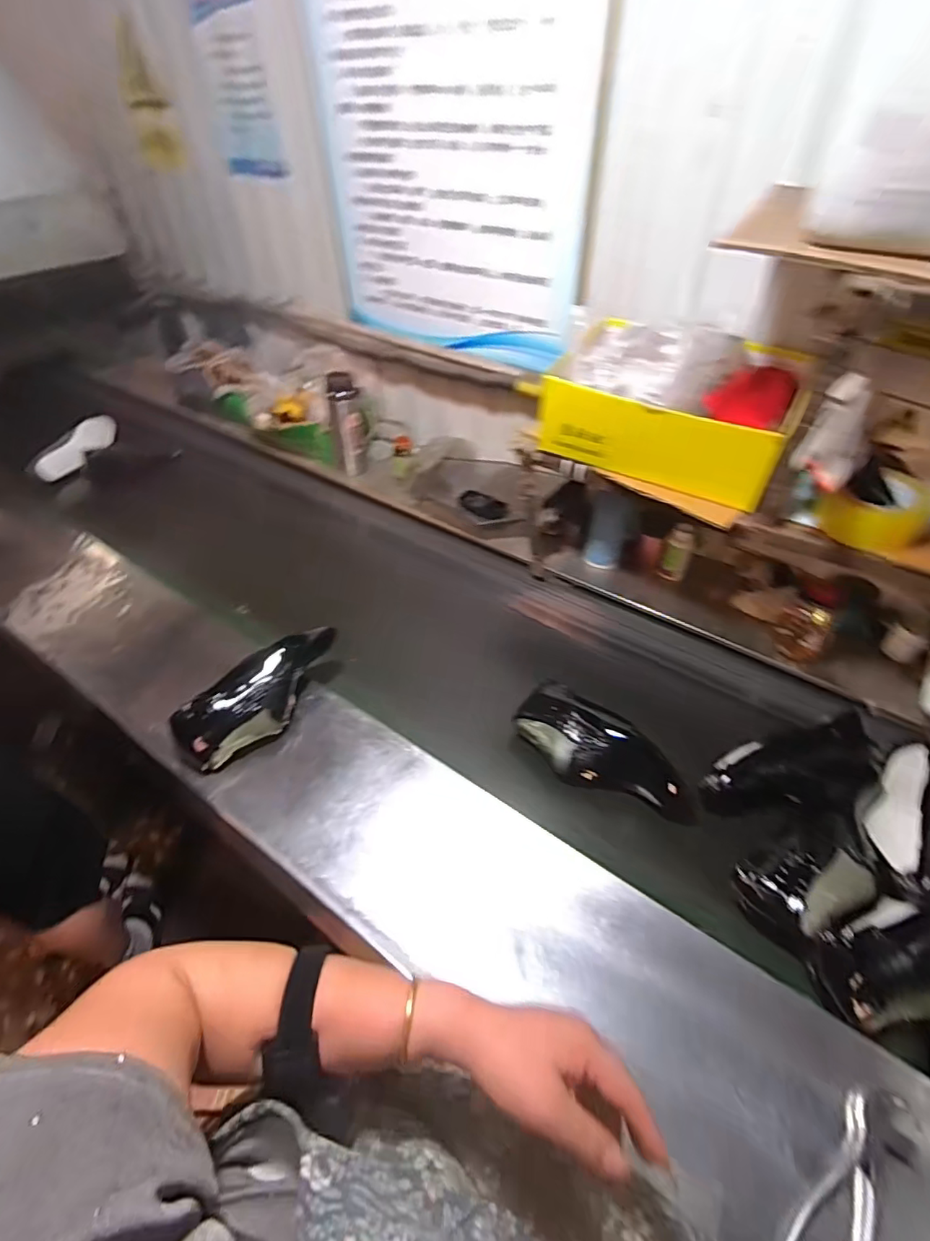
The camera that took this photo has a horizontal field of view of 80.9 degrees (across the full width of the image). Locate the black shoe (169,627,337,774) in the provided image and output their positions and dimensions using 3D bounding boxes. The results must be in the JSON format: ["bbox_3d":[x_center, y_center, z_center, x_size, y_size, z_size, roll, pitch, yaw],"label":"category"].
[{"bbox_3d":[-0.291,0.098,0.790,0.096,0.076,0.251,25,51,24],"label":"black shoe"}]

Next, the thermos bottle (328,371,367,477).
[{"bbox_3d":[-0.274,-0.462,1.294,0.063,0.231,0.060,-8,45,-6],"label":"thermos bottle"}]

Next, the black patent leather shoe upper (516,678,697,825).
[{"bbox_3d":[0.193,0.180,0.764,0.263,0.068,0.096,21,49,21],"label":"black patent leather shoe upper"}]

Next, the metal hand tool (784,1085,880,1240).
[{"bbox_3d":[0.323,0.496,0.462,0.172,0.012,0.054,-33,53,-28],"label":"metal hand tool"}]

